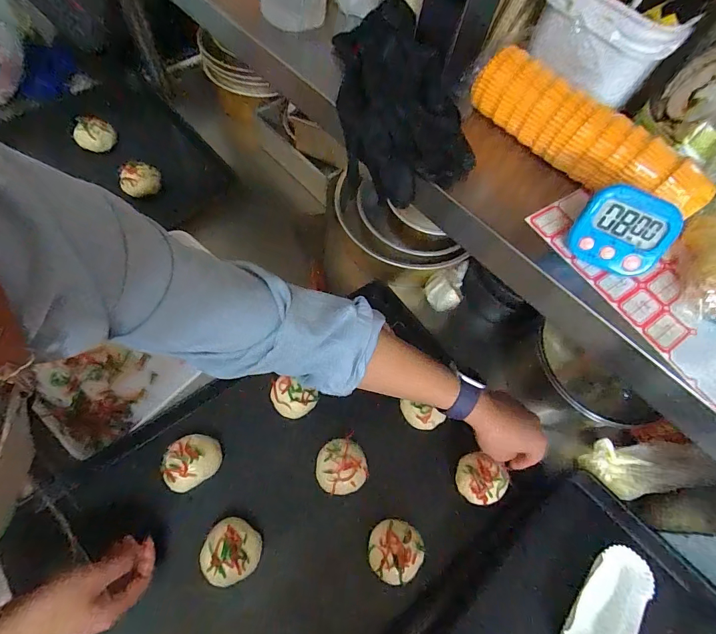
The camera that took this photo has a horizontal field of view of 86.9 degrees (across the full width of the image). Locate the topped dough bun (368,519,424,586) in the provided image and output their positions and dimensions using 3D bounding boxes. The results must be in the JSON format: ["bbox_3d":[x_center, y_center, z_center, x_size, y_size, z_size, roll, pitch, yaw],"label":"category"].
[{"bbox_3d":[0.049,0.292,0.469,0.069,0.027,0.065,2,65,-5],"label":"topped dough bun"}]

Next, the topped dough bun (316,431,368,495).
[{"bbox_3d":[-0.022,0.200,0.504,0.068,0.021,0.069,2,65,-5],"label":"topped dough bun"}]

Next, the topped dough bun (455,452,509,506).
[{"bbox_3d":[0.168,0.223,0.515,0.065,0.022,0.059,32,70,11],"label":"topped dough bun"}]

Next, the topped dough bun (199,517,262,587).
[{"bbox_3d":[-0.152,0.277,0.447,0.065,0.026,0.064,2,65,-5],"label":"topped dough bun"}]

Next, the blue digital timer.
[{"bbox_3d":[0.211,-0.068,0.303,0.067,0.062,0.014,26,30,14],"label":"blue digital timer"}]

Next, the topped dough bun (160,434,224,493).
[{"bbox_3d":[-0.219,0.188,0.495,0.074,0.043,0.062,-34,73,-18],"label":"topped dough bun"}]

